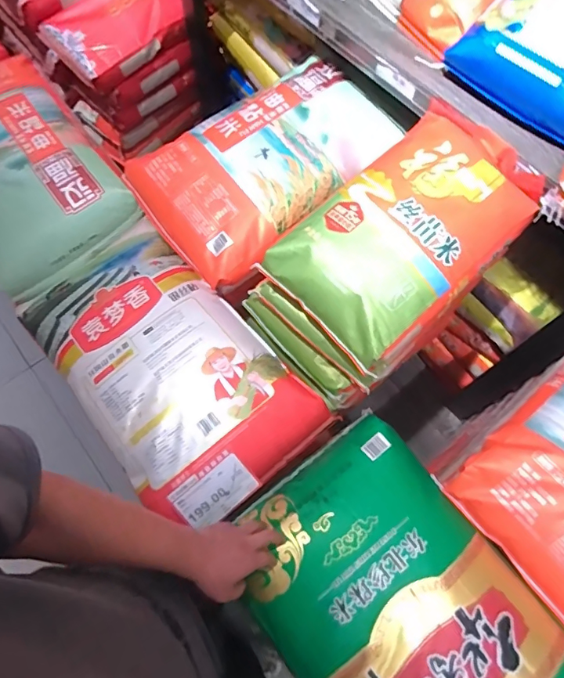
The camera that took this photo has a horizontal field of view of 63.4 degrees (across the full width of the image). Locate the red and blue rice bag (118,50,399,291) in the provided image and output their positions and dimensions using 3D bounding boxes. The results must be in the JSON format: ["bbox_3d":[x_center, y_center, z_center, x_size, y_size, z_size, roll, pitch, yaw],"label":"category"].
[{"bbox_3d":[-0.040,-0.384,0.991,0.496,0.130,0.339,-35,72,-15],"label":"red and blue rice bag"}]

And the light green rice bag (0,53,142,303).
[{"bbox_3d":[-0.620,-0.405,1.066,0.357,0.148,0.569,-33,71,-14],"label":"light green rice bag"}]

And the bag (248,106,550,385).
[{"bbox_3d":[0.213,-0.174,0.776,0.418,0.083,0.284,-42,77,-4],"label":"bag"}]

